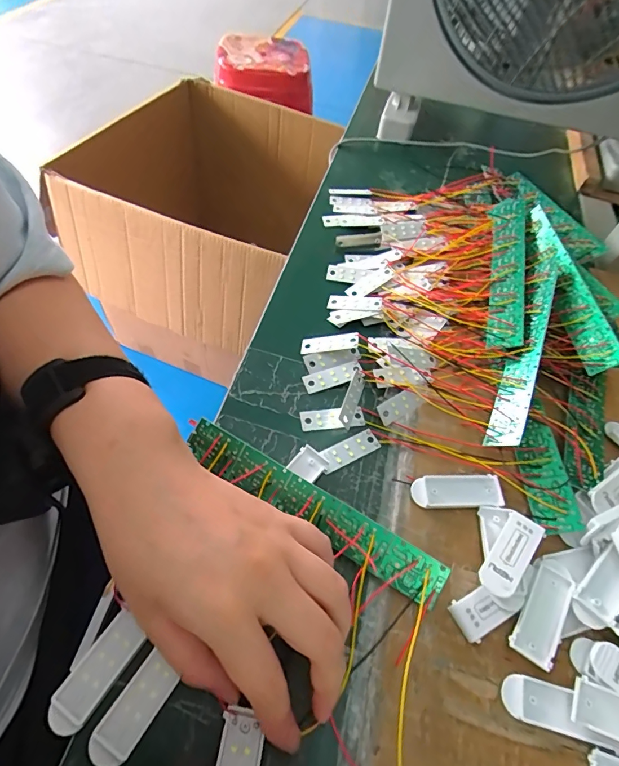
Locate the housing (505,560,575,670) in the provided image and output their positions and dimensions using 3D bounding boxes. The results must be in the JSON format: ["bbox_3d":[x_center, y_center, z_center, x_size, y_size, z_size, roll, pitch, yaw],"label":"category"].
[{"bbox_3d":[0.132,0.125,0.236,0.022,0.004,0.056,35,59,17],"label":"housing"}]

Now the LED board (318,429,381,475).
[{"bbox_3d":[0.027,0.046,0.295,0.044,0.004,0.016,-23,61,-20],"label":"LED board"}]

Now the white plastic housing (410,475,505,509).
[{"bbox_3d":[0.096,0.070,0.276,0.059,0.006,0.020,0,56,-6],"label":"white plastic housing"}]

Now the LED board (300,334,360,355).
[{"bbox_3d":[0.016,-0.032,0.341,0.047,0.007,0.014,-6,54,16],"label":"LED board"}]

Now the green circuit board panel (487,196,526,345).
[{"bbox_3d":[0.169,-0.103,0.364,0.029,0.009,0.180,-8,52,35],"label":"green circuit board panel"}]

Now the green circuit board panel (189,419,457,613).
[{"bbox_3d":[-0.002,0.074,0.258,0.172,0.004,0.026,29,91,14],"label":"green circuit board panel"}]

